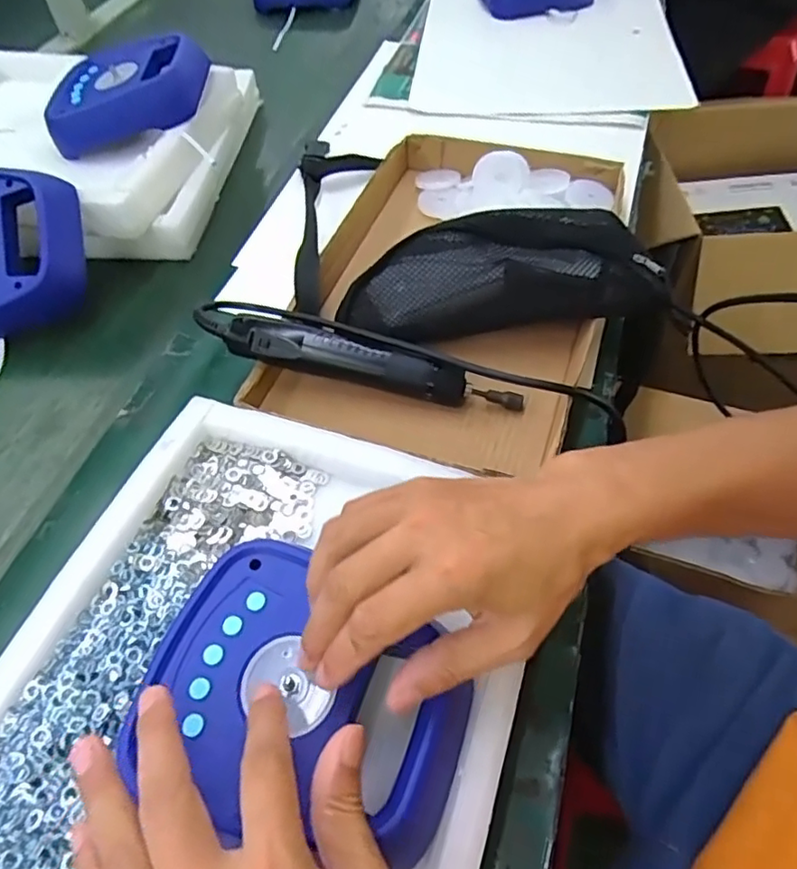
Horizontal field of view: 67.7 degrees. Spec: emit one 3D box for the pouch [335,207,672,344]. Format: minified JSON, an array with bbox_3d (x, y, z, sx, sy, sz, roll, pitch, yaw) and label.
[{"bbox_3d":[0.088,-0.147,0.534,0.271,0.083,0.111,4,56,5],"label":"pouch"}]

